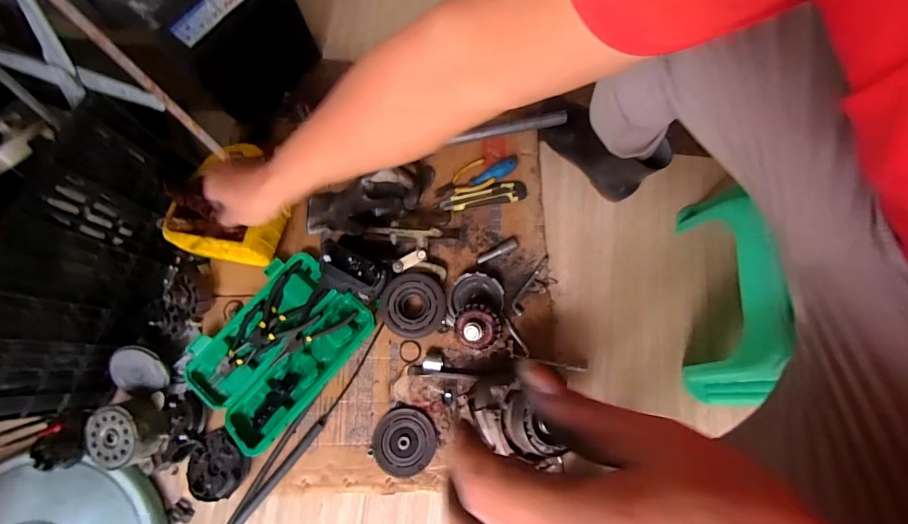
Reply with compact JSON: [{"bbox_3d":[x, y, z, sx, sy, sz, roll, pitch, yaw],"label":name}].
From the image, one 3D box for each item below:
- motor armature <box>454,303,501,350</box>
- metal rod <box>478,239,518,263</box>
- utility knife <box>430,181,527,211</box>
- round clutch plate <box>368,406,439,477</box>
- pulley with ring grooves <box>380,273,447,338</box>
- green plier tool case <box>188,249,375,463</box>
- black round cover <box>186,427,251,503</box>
[{"bbox_3d":[0.040,0.108,0.692,0.074,0.070,0.074,0,74,2],"label":"motor armature"},{"bbox_3d":[0.082,-0.020,0.760,0.081,0.016,0.020,-25,77,-5],"label":"metal rod"},{"bbox_3d":[0.052,-0.123,0.789,0.175,0.017,0.039,-11,76,-2],"label":"utility knife"},{"bbox_3d":[-0.084,0.302,0.690,0.102,0.010,0.105,0,76,1],"label":"round clutch plate"},{"bbox_3d":[-0.072,0.078,0.729,0.109,0.042,0.107,0,76,1],"label":"pulley with ring grooves"},{"bbox_3d":[-0.307,0.145,0.717,0.221,0.039,0.292,41,80,10],"label":"green plier tool case"},{"bbox_3d":[-0.394,0.340,0.677,0.097,0.021,0.097,0,76,1],"label":"black round cover"}]

